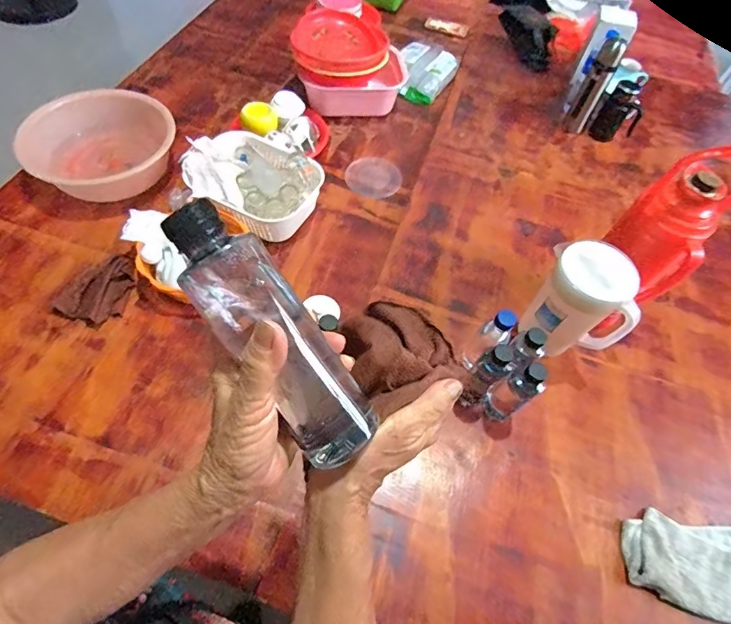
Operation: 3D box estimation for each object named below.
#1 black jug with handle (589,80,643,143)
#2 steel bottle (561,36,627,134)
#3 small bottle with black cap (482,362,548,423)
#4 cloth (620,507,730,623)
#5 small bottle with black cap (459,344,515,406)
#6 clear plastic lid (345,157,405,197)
[{"bbox_3d":[0.720,-0.557,1.230,0.104,0.145,0.082,36,62,17],"label":"black jug with handle"},{"bbox_3d":[0.627,-0.614,1.203,0.060,0.240,0.078,30,61,14],"label":"steel bottle"},{"bbox_3d":[0.245,0.140,0.734,0.053,0.175,0.056,2,58,-3],"label":"small bottle with black cap"},{"bbox_3d":[0.537,0.400,0.685,0.243,0.024,0.138,11,58,2],"label":"cloth"},{"bbox_3d":[0.203,0.114,0.750,0.051,0.165,0.047,-4,59,-6],"label":"small bottle with black cap"},{"bbox_3d":[0.022,-0.354,1.139,0.143,0.013,0.135,2,58,-3],"label":"clear plastic lid"}]

